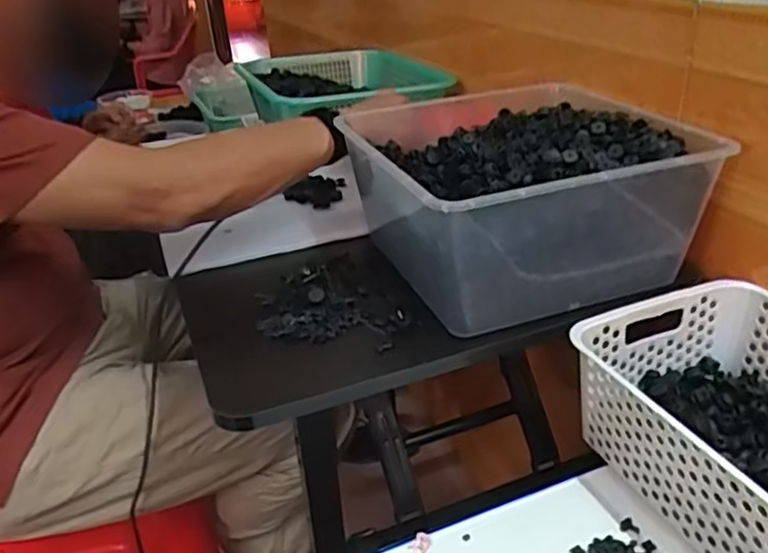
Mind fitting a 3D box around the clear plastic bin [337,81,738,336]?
[{"bbox_3d":[0.131,-0.096,0.718,0.293,0.144,0.336,-12,30,-14],"label":"clear plastic bin"}]

